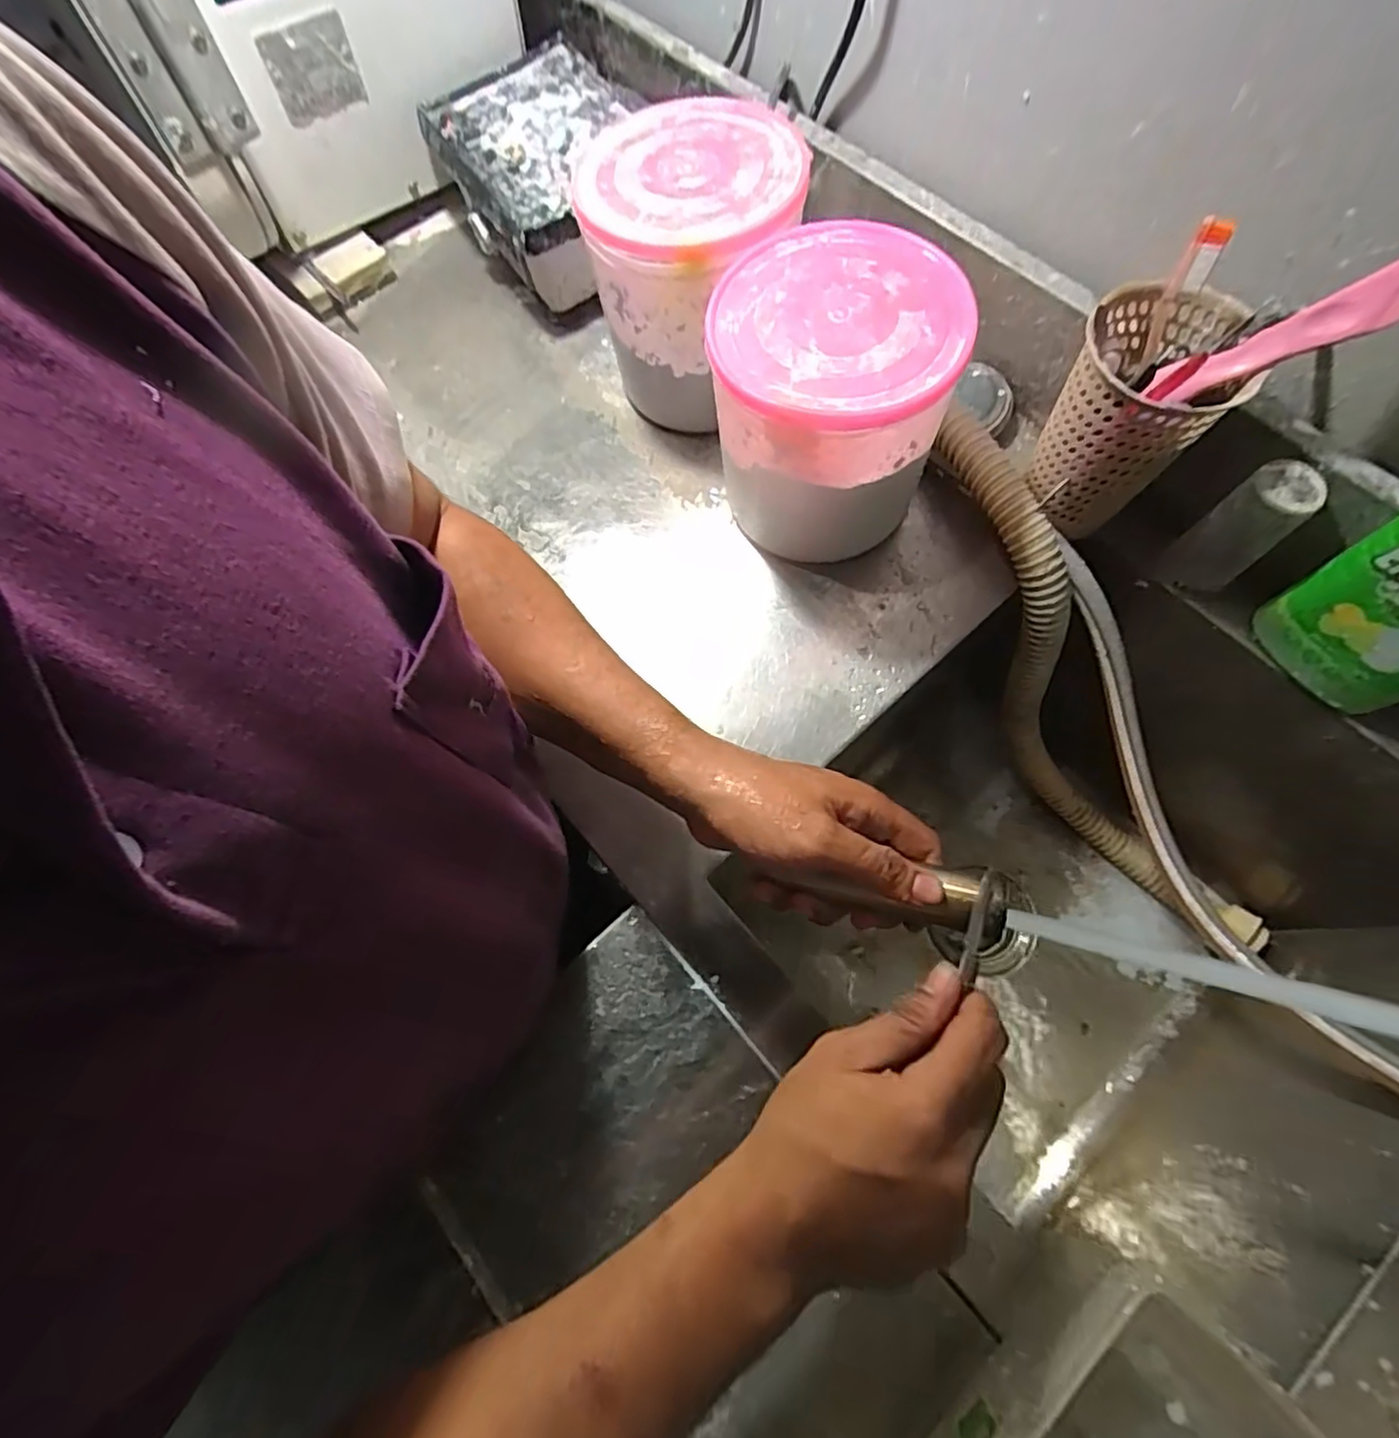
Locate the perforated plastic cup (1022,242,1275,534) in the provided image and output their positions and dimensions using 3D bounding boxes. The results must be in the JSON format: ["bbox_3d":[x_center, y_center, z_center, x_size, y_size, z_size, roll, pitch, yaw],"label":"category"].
[{"bbox_3d":[0.285,-0.199,0.442,0.091,0.139,0.093,-1,71,3],"label":"perforated plastic cup"}]

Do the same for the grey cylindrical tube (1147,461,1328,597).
[{"bbox_3d":[0.365,-0.125,0.447,0.037,0.097,0.045,-31,70,-10],"label":"grey cylindrical tube"}]

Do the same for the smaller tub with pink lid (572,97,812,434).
[{"bbox_3d":[-0.002,-0.339,0.519,0.148,0.172,0.168,7,69,5],"label":"smaller tub with pink lid"}]

